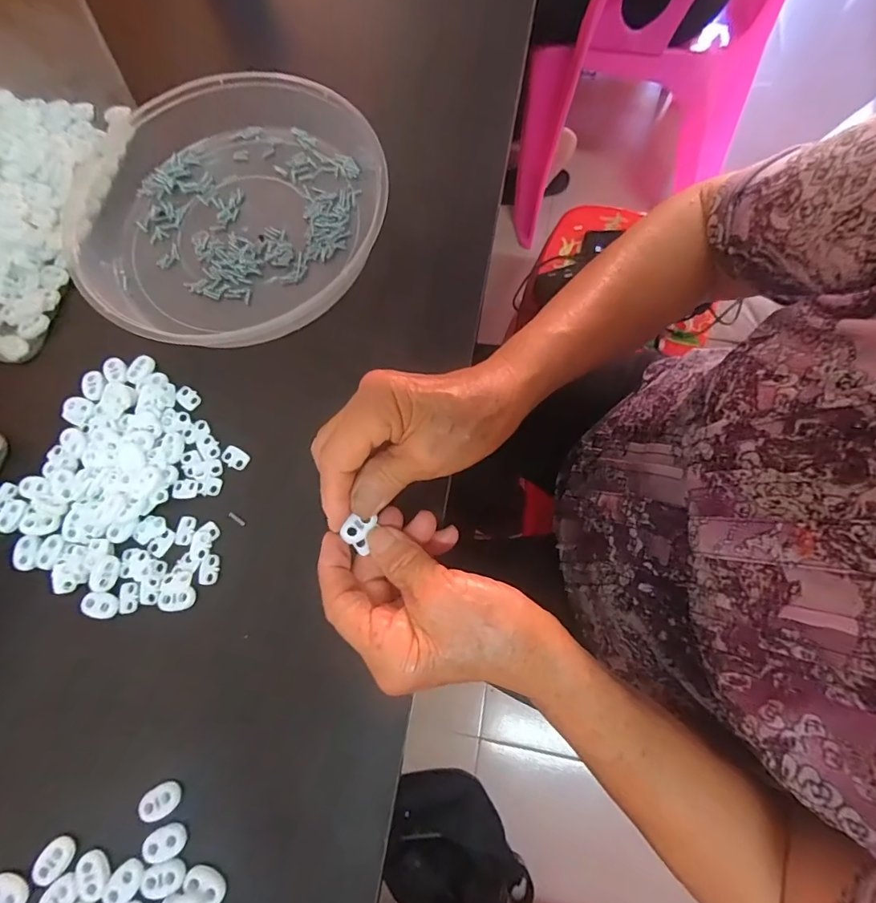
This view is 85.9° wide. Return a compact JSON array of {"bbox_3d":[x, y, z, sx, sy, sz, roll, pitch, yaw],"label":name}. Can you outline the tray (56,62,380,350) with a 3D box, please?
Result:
[{"bbox_3d":[-0.165,-0.190,0.360,0.246,0.041,0.224,-1,72,2],"label":"tray"}]

